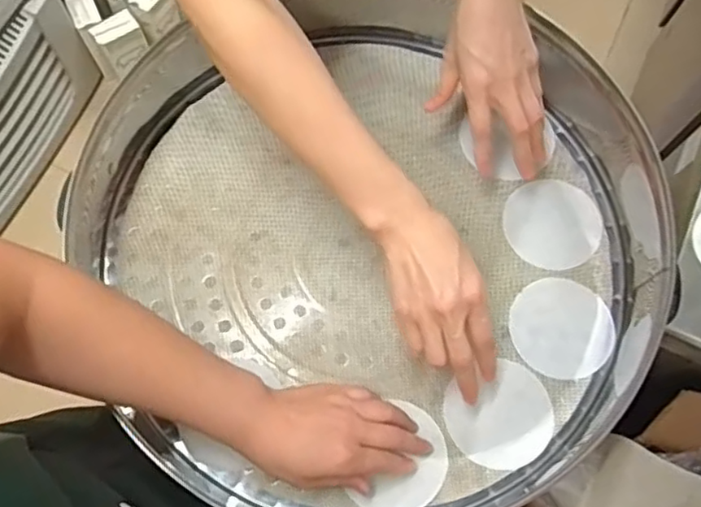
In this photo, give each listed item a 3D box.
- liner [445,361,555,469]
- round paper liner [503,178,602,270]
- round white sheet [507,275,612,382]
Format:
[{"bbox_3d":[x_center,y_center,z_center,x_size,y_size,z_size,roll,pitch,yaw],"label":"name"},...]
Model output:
[{"bbox_3d":[0.136,0.149,0.571,0.092,0.005,0.083,-24,72,-5],"label":"liner"},{"bbox_3d":[0.202,-0.030,0.633,0.092,0.005,0.091,0,72,-1],"label":"round paper liner"},{"bbox_3d":[0.200,0.069,0.598,0.091,0.005,0.094,0,72,-1],"label":"round white sheet"}]

